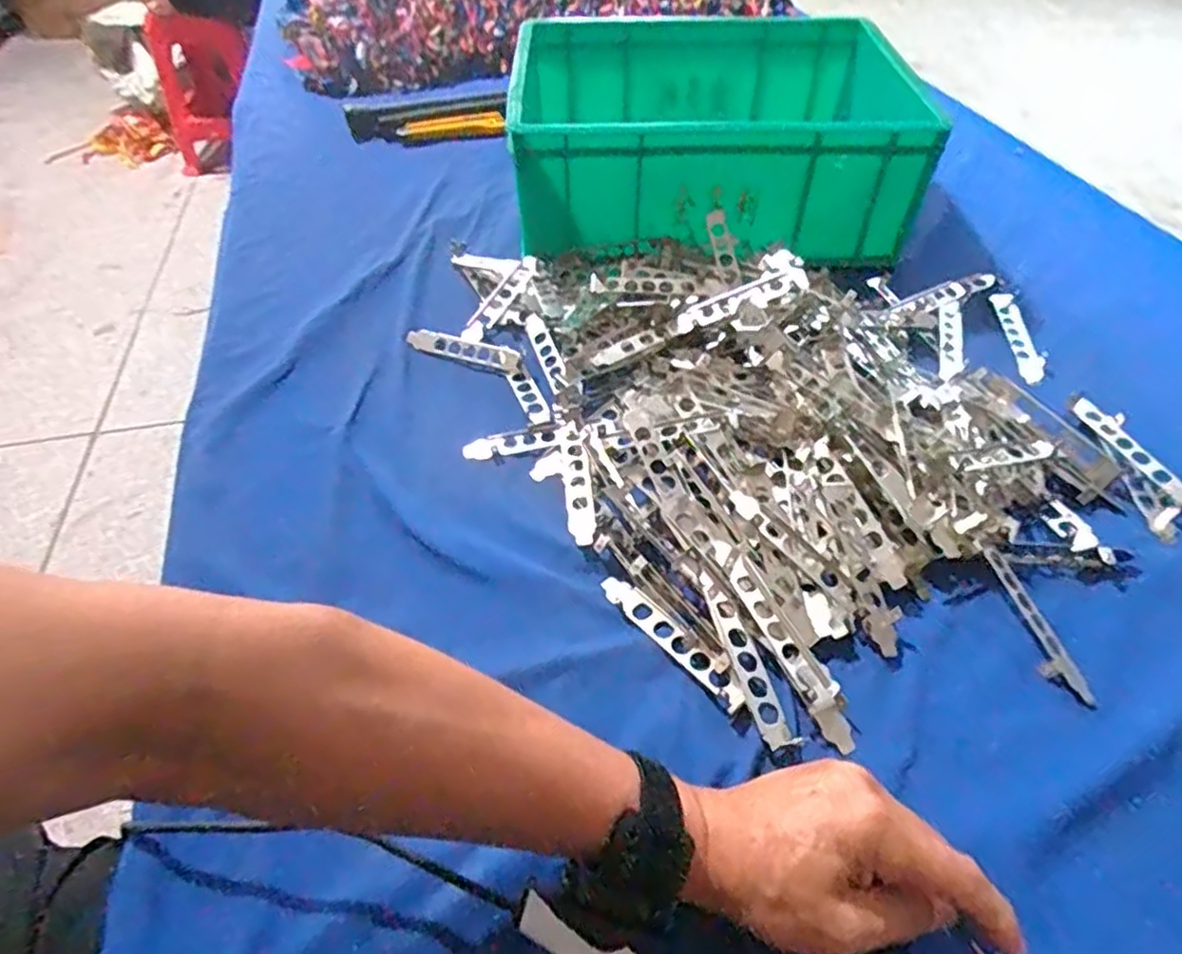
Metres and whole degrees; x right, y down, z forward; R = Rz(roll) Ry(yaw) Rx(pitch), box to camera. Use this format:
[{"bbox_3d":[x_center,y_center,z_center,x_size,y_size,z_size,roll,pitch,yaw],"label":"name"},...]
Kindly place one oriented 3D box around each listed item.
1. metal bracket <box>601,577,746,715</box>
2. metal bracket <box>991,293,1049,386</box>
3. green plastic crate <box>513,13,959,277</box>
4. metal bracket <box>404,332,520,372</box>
[{"bbox_3d":[0.051,0.100,0.442,0.019,0.009,0.117,-33,56,-26],"label":"metal bracket"},{"bbox_3d":[0.395,-0.129,0.646,0.027,0.011,0.116,3,48,3],"label":"metal bracket"},{"bbox_3d":[0.127,-0.379,0.767,0.401,0.136,0.314,-5,49,3],"label":"green plastic crate"},{"bbox_3d":[-0.113,-0.116,0.640,0.120,0.013,0.023,19,51,16],"label":"metal bracket"}]

